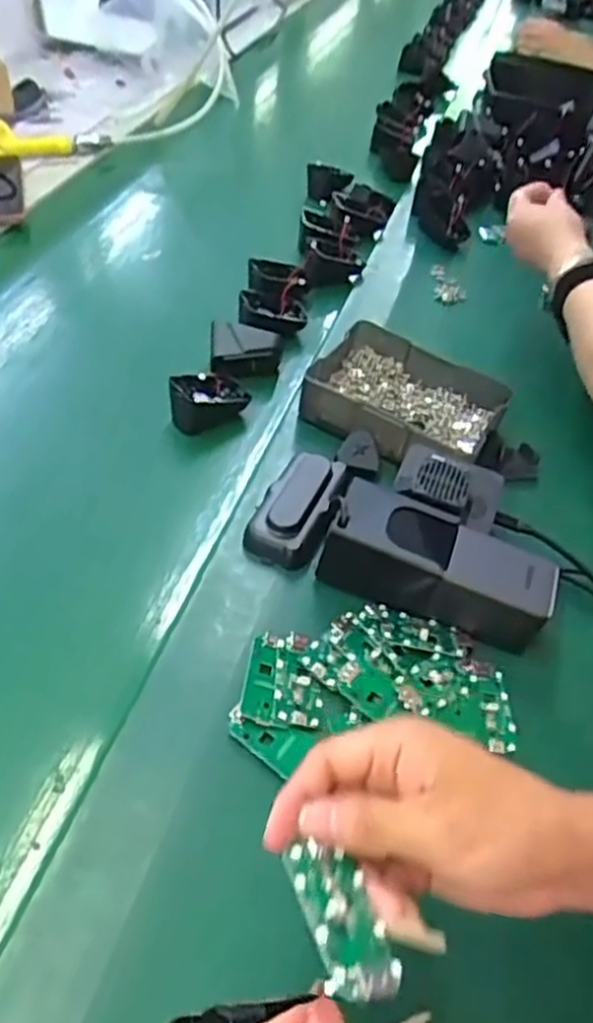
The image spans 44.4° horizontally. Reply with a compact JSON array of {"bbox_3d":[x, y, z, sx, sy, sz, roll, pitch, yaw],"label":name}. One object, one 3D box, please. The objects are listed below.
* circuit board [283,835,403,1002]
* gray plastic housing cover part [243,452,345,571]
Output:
[{"bbox_3d":[0.018,0.157,0.283,0.032,0.005,0.062,13,25,-25],"label":"circuit board"},{"bbox_3d":[0.003,-0.005,0.554,0.054,0.026,0.102,21,50,15],"label":"gray plastic housing cover part"}]

